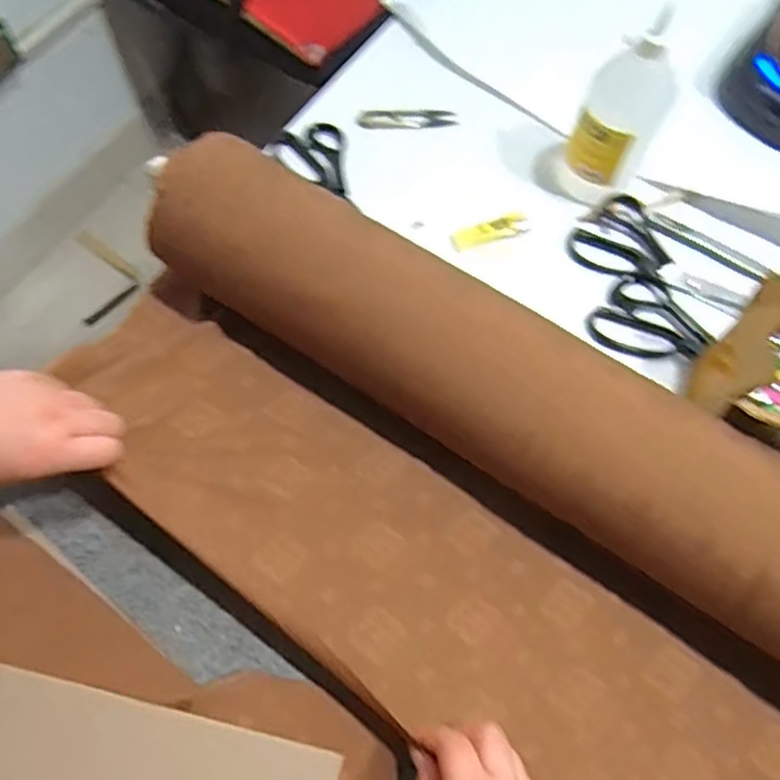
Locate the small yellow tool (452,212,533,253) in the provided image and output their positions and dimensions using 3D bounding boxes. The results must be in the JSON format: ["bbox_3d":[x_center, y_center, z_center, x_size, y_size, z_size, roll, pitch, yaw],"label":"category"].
[{"bbox_3d":[0.099,-0.156,0.677,0.077,0.005,0.025,-16,69,-9],"label":"small yellow tool"}]

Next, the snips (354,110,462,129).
[{"bbox_3d":[0.018,-0.288,0.727,0.105,0.006,0.025,-4,67,-4],"label":"snips"}]

